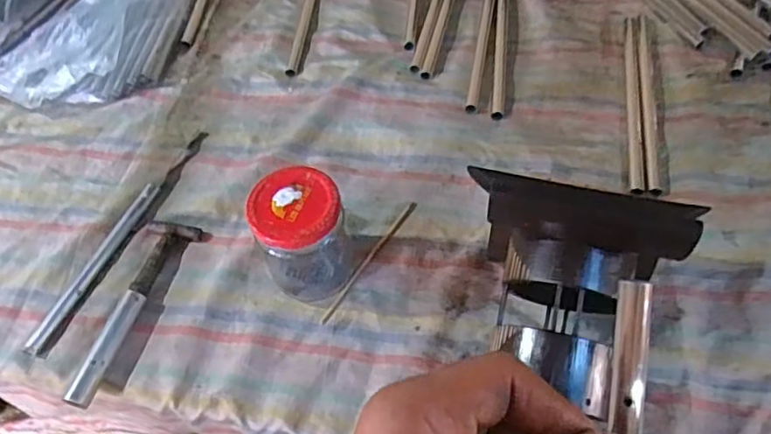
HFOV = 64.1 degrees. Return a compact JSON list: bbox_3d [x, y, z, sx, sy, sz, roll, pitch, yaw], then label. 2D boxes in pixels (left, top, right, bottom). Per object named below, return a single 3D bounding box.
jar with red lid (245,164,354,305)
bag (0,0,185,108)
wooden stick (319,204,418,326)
[{"bbox_3d":[-0.060,0.015,0.456,0.062,0.093,0.059,-3,53,4],"label":"jar with red lid"},{"bbox_3d":[-0.330,-0.205,0.630,0.220,0.105,0.154,-12,57,-1],"label":"bag"},{"bbox_3d":[-0.013,0.034,0.500,0.008,0.004,0.128,27,61,24],"label":"wooden stick"}]

